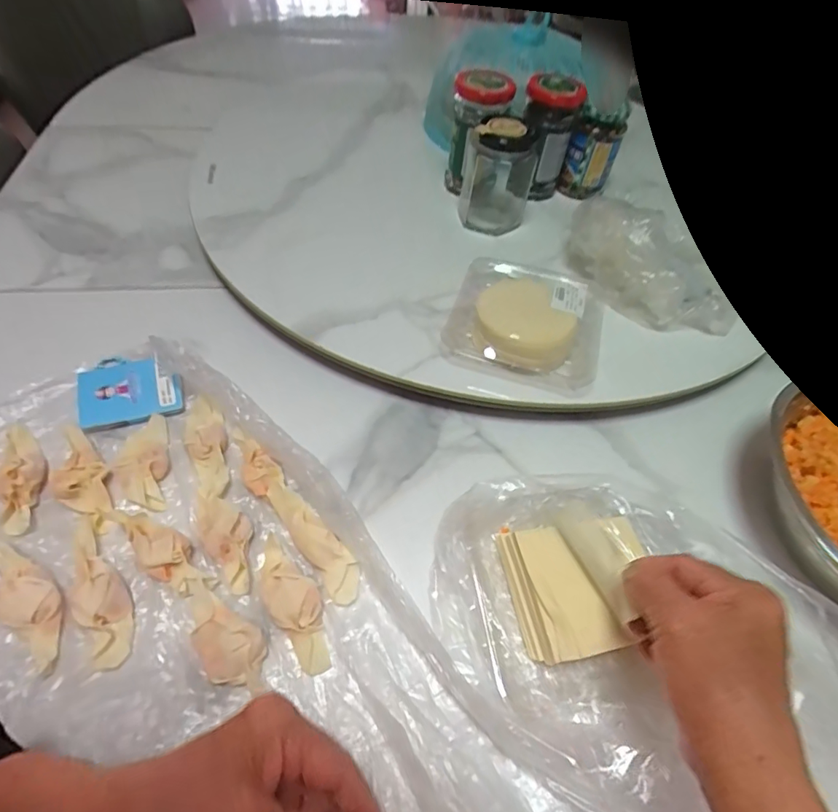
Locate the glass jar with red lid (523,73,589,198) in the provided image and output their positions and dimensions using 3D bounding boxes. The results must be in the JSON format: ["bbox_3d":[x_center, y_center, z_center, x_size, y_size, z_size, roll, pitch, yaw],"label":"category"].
[{"bbox_3d":[0.141,-0.297,0.561,0.063,0.123,0.064,9,52,2],"label":"glass jar with red lid"}]

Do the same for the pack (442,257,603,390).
[{"bbox_3d":[0.095,-0.079,0.443,0.134,0.041,0.138,17,53,7],"label":"pack"}]

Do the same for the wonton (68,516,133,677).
[{"bbox_3d":[-0.207,0.114,0.316,0.030,0.016,0.103,-25,58,-23],"label":"wonton"}]

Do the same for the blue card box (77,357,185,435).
[{"bbox_3d":[-0.241,-0.016,0.410,0.078,0.013,0.065,-15,55,-17],"label":"blue card box"}]

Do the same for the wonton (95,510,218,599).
[{"bbox_3d":[-0.180,0.094,0.330,0.097,0.017,0.028,26,54,15],"label":"wonton"}]

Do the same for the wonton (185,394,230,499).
[{"bbox_3d":[-0.167,0.032,0.386,0.029,0.013,0.091,-13,54,-16],"label":"wonton"}]

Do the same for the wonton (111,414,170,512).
[{"bbox_3d":[-0.212,0.043,0.374,0.040,0.018,0.081,-15,55,-17],"label":"wonton"}]

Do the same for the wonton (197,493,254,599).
[{"bbox_3d":[-0.131,0.091,0.339,0.031,0.020,0.074,-24,70,-22],"label":"wonton"}]

